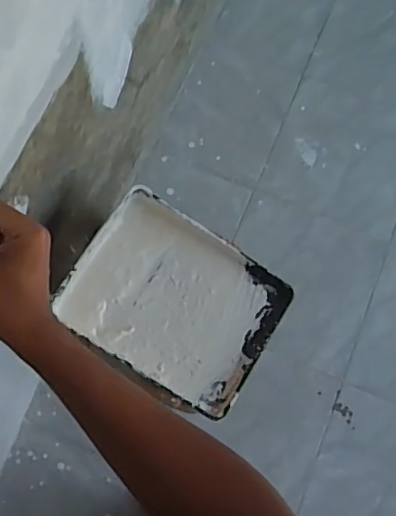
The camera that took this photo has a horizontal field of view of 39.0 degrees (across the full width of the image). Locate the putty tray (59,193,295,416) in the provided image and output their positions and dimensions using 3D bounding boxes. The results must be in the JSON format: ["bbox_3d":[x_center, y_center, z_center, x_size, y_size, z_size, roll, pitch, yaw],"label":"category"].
[{"bbox_3d":[-0.039,0.077,0.998,0.352,0.066,0.284,31,79,6],"label":"putty tray"}]

